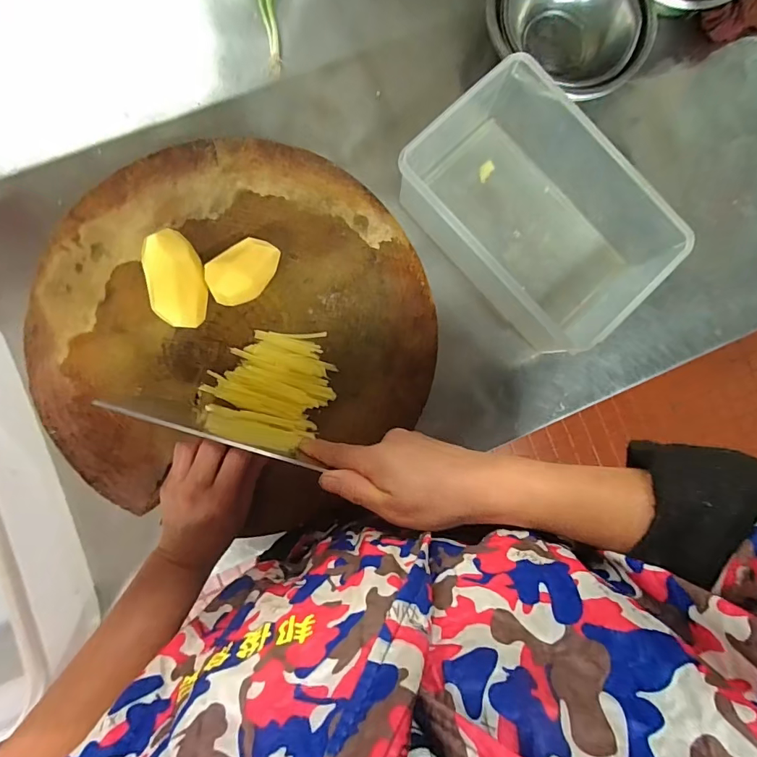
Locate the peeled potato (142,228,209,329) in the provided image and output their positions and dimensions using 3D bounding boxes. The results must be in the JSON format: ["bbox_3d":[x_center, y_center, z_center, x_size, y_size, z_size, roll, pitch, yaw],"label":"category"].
[{"bbox_3d":[-0.194,-0.091,0.428,0.051,0.041,0.093,-17,87,-5],"label":"peeled potato"}]

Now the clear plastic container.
[{"bbox_3d":[0.190,-0.197,0.536,0.218,0.096,0.302,-45,89,-5],"label":"clear plastic container"}]

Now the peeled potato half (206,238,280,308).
[{"bbox_3d":[-0.131,-0.103,0.433,0.076,0.044,0.049,-34,89,-6],"label":"peeled potato half"}]

